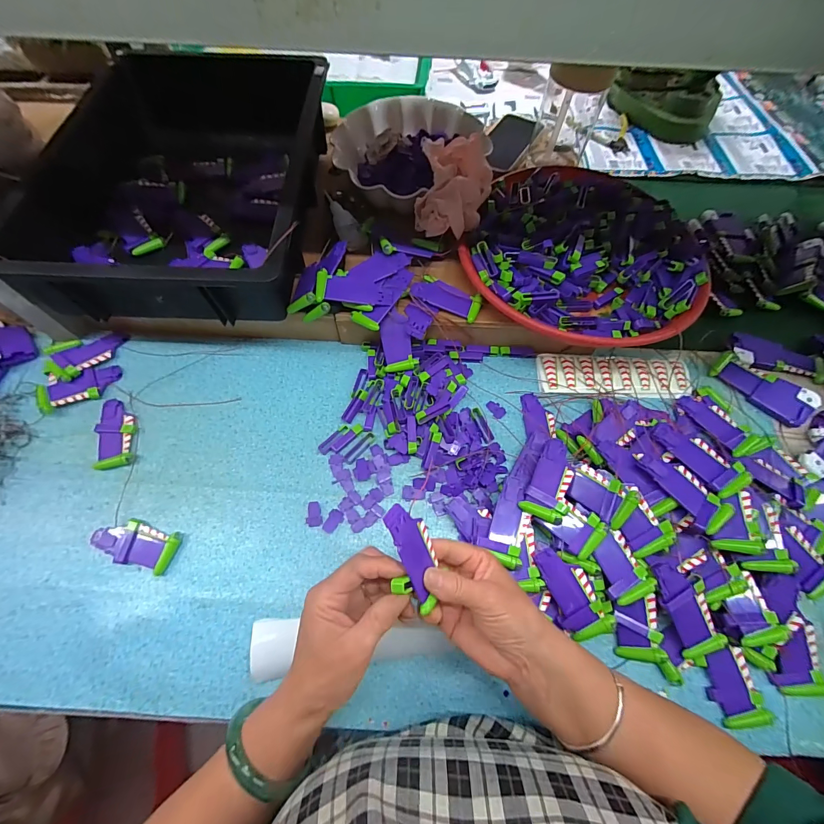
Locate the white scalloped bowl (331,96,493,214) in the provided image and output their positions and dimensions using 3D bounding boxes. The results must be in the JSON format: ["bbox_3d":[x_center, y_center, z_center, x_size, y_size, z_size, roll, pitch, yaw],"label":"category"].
[{"bbox_3d":[-0.011,-0.381,0.535,0.197,0.073,0.226,35,69,14],"label":"white scalloped bowl"}]

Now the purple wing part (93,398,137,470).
[{"bbox_3d":[-0.358,0.025,0.445,0.040,0.010,0.091,-11,66,-6],"label":"purple wing part"}]

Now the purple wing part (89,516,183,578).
[{"bbox_3d":[-0.298,0.140,0.394,0.090,0.008,0.043,15,66,6],"label":"purple wing part"}]

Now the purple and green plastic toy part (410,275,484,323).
[{"bbox_3d":[0.044,-0.144,0.461,0.086,0.011,0.037,24,67,10],"label":"purple and green plastic toy part"}]

